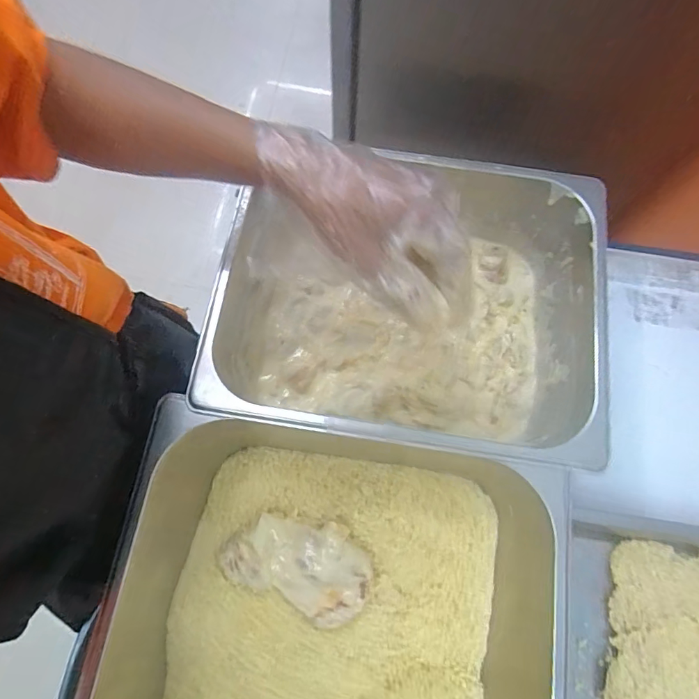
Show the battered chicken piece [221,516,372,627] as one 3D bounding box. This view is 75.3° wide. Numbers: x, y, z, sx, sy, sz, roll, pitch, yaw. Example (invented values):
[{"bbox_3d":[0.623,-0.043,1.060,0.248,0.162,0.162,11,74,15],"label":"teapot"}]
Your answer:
[{"bbox_3d":[-0.046,0.199,0.425,0.133,0.014,0.082,24,76,6],"label":"battered chicken piece"}]

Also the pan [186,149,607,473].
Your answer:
[{"bbox_3d":[0.059,-0.042,0.426,0.300,0.115,0.260,9,77,3],"label":"pan"}]

